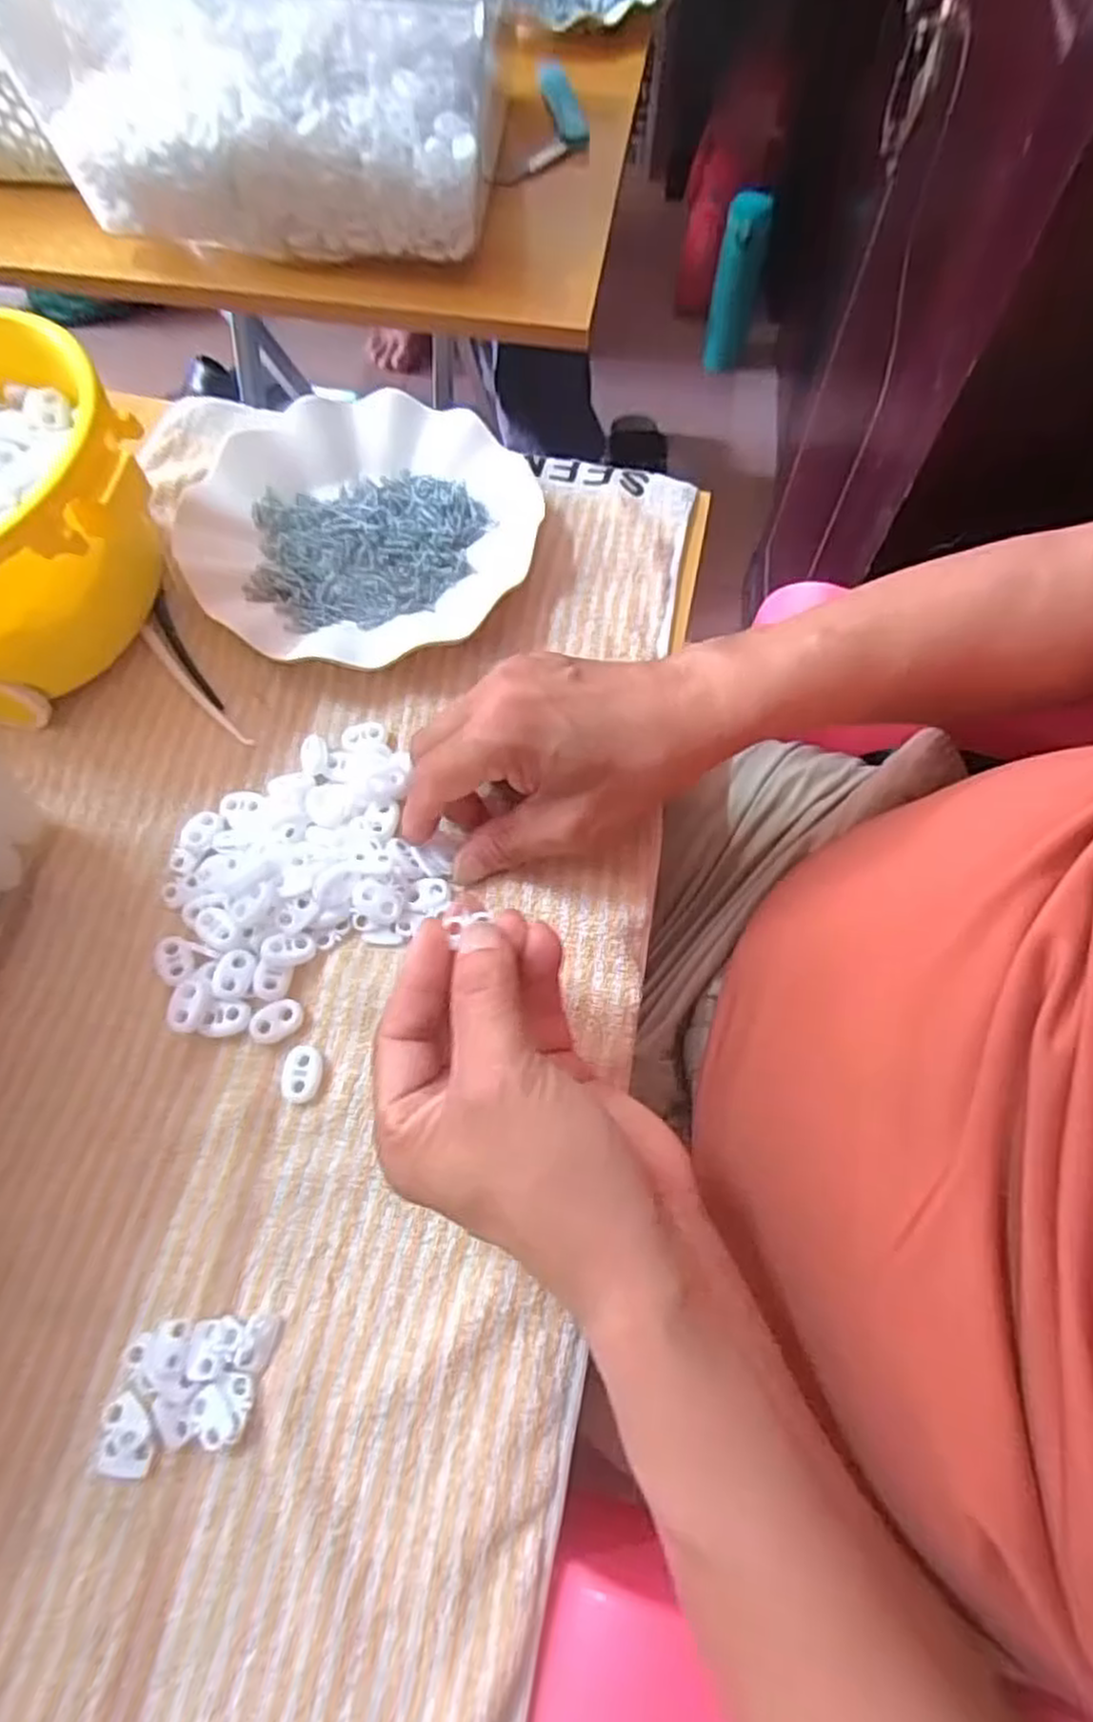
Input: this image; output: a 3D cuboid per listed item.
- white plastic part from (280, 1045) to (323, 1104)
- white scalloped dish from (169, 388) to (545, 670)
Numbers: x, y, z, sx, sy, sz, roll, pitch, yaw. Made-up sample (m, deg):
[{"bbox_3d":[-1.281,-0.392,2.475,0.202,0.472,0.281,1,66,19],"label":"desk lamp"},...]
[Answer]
[{"bbox_3d":[-0.100,0.088,0.314,0.016,0.005,0.021,4,67,2],"label":"white plastic part"},{"bbox_3d":[-0.100,-0.183,0.414,0.182,0.027,0.165,-23,69,-9],"label":"white scalloped dish"}]

